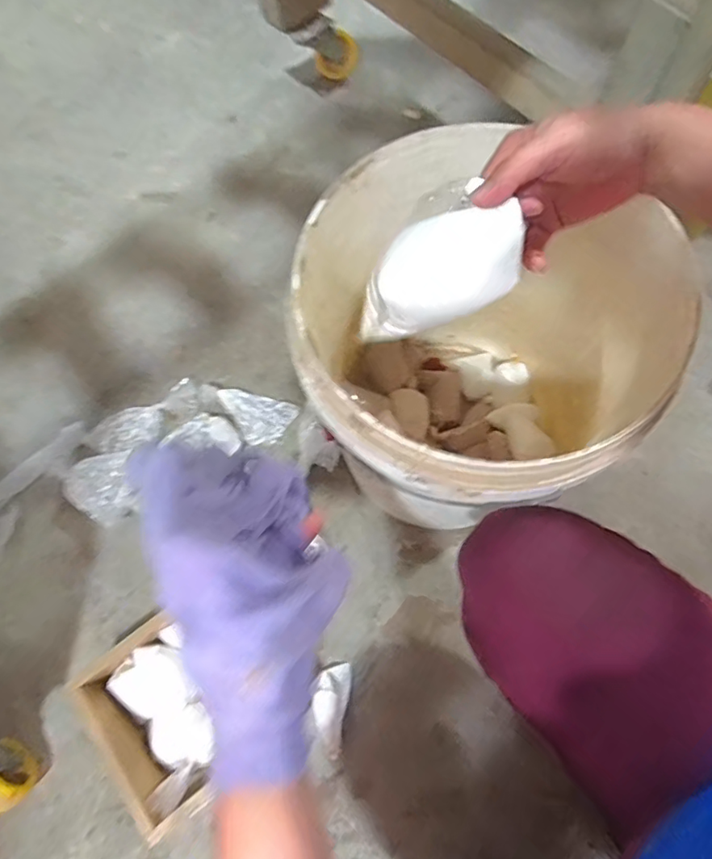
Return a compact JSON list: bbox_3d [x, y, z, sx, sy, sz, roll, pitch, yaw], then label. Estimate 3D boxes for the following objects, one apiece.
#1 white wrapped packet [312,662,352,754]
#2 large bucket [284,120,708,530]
[{"bbox_3d":[-0.029,0.318,0.621,0.040,0.015,0.089,5,58,4],"label":"white wrapped packet"},{"bbox_3d":[0.104,-0.048,0.567,0.288,0.353,0.295,-1,70,2],"label":"large bucket"}]

